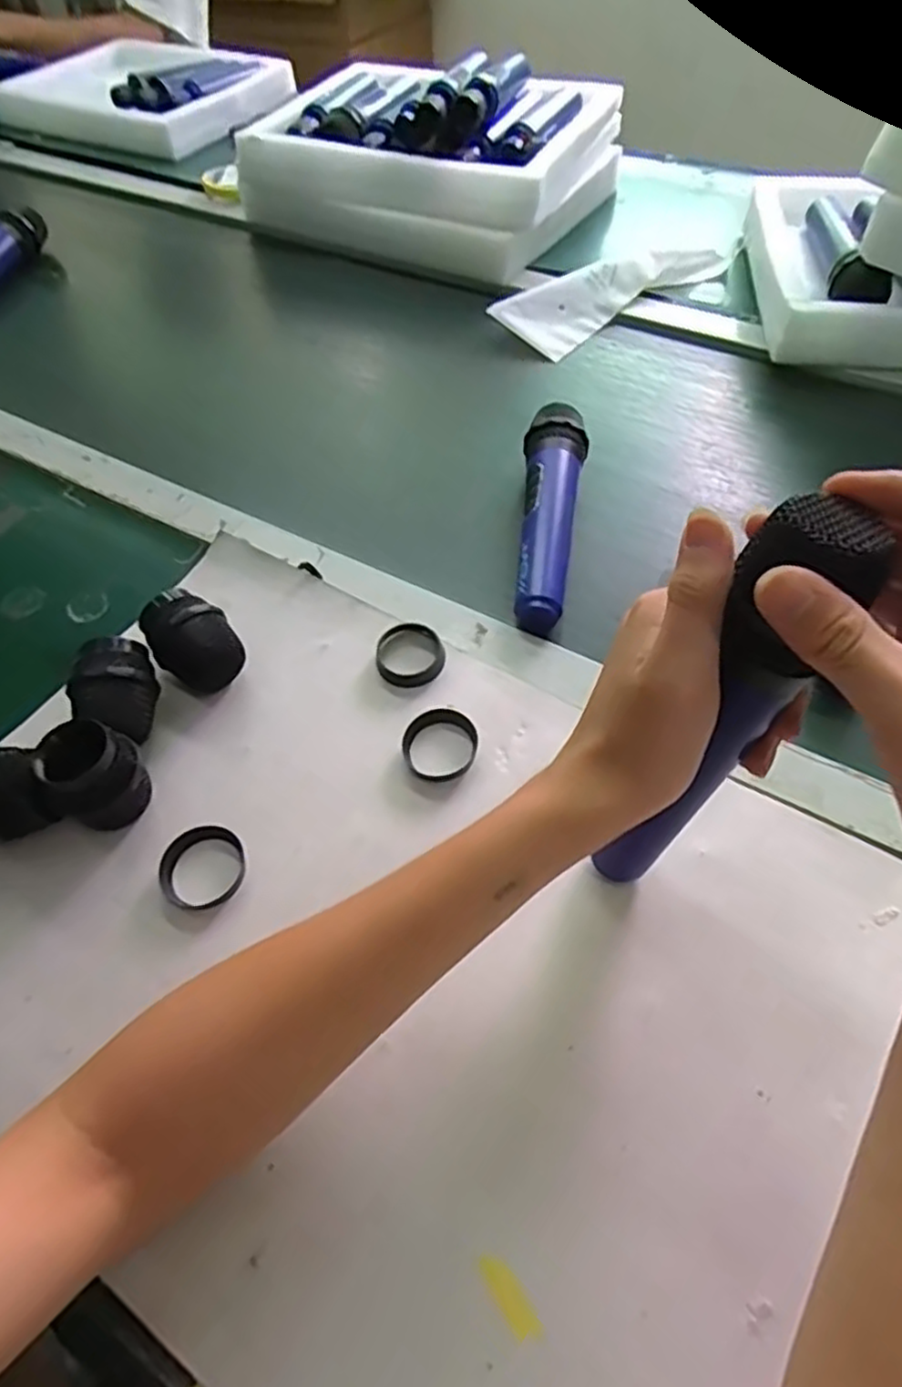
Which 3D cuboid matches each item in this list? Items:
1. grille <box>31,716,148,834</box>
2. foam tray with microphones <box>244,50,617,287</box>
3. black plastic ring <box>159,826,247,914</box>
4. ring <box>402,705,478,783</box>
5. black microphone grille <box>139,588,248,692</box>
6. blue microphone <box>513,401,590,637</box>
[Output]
[{"bbox_3d":[-0.190,0.046,0.386,0.046,0.061,0.041,12,56,11],"label":"grille"},{"bbox_3d":[-0.015,-0.625,0.818,0.369,0.120,0.305,19,58,15],"label":"foam tray with microphones"},{"bbox_3d":[-0.132,0.092,0.379,0.043,0.009,0.044,-1,55,2],"label":"black plastic ring"},{"bbox_3d":[-0.006,0.029,0.413,0.044,0.007,0.044,-1,55,2],"label":"ring"},{"bbox_3d":[-0.161,-0.032,0.448,0.047,0.047,0.052,-31,59,-18],"label":"black microphone grille"},{"bbox_3d":[0.067,-0.131,0.511,0.044,0.043,0.189,9,56,9],"label":"blue microphone"}]

